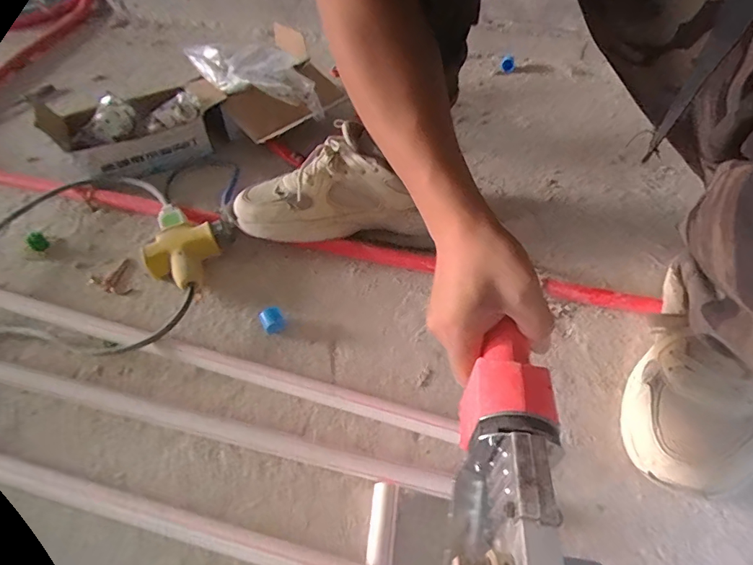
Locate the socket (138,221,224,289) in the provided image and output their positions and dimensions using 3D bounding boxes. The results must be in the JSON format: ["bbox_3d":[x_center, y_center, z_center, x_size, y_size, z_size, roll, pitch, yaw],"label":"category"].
[{"bbox_3d":[-0.229,-0.033,0.544,0.083,0.041,0.077,-1,51,1],"label":"socket"}]

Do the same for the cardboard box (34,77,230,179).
[{"bbox_3d":[-0.348,-0.235,0.670,0.235,0.091,0.121,-29,56,-20],"label":"cardboard box"}]

